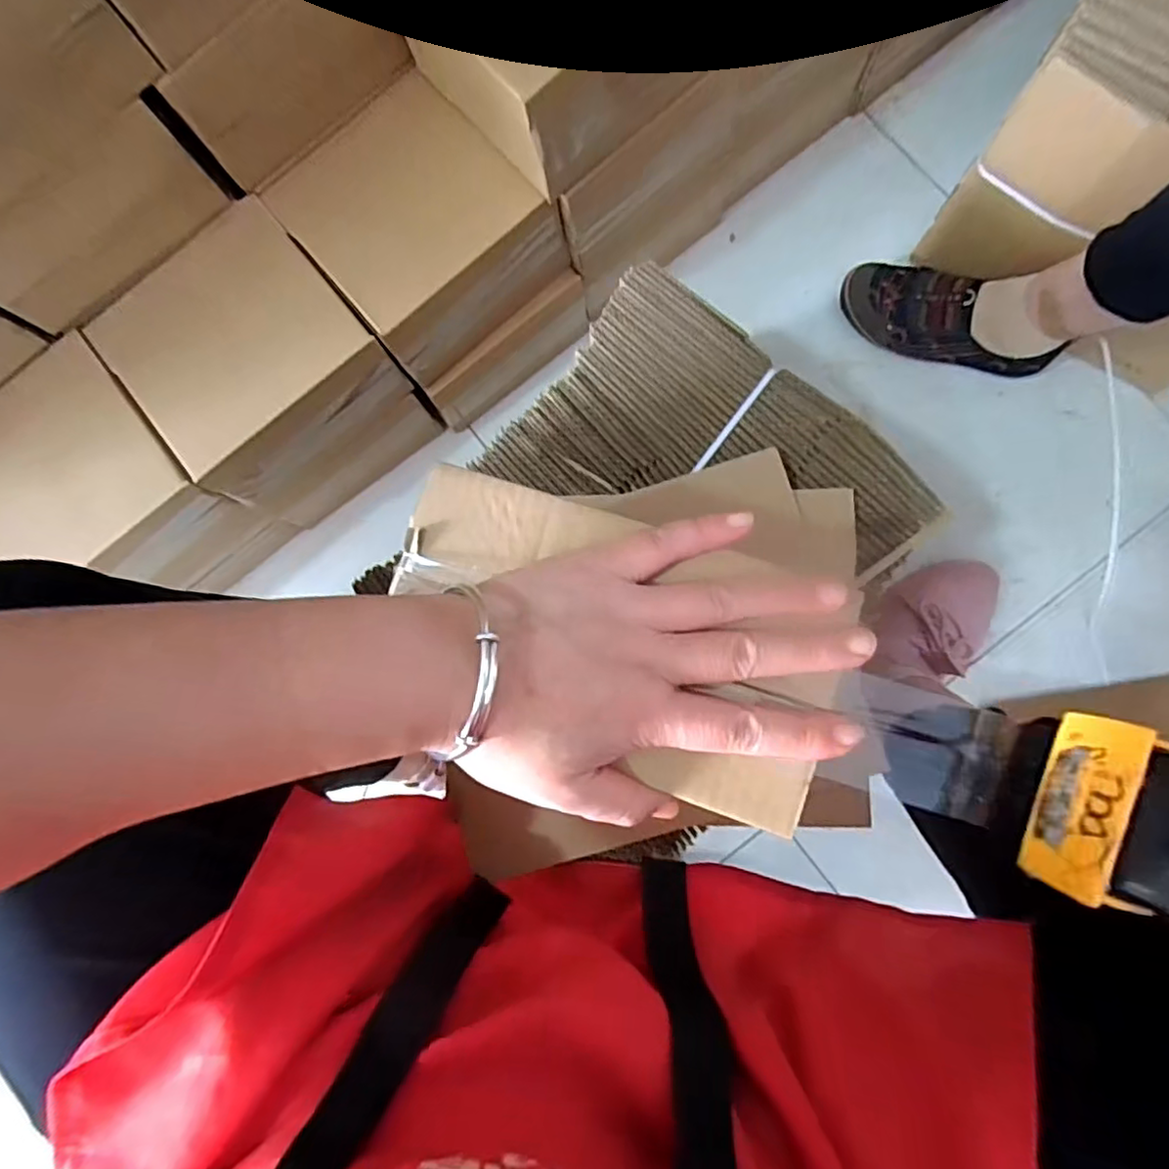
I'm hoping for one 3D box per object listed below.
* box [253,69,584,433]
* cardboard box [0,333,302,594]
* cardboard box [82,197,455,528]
[{"bbox_3d":[-0.145,-0.326,0.659,0.197,0.201,0.206,-41,81,-1],"label":"box"},{"bbox_3d":[-0.459,-0.080,0.648,0.191,0.191,0.192,-42,81,-1],"label":"cardboard box"},{"bbox_3d":[-0.312,-0.208,0.662,0.199,0.206,0.199,-40,81,0],"label":"cardboard box"}]

